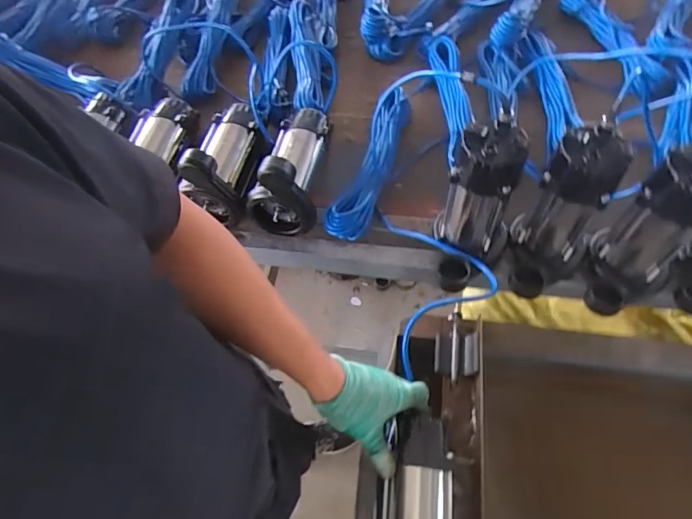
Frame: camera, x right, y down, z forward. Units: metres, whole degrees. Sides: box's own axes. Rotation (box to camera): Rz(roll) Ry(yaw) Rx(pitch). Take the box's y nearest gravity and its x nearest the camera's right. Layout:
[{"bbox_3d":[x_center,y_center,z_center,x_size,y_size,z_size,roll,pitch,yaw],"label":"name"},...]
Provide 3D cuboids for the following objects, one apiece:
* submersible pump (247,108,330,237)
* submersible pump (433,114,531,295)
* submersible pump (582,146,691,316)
[{"bbox_3d":[-0.098,-0.184,0.811,0.115,0.163,0.237,5,60,7],"label":"submersible pump"},{"bbox_3d":[0.189,-0.069,0.669,0.111,0.236,0.140,21,63,16],"label":"submersible pump"},{"bbox_3d":[0.418,-0.030,0.624,0.136,0.224,0.115,-41,65,-18],"label":"submersible pump"}]

